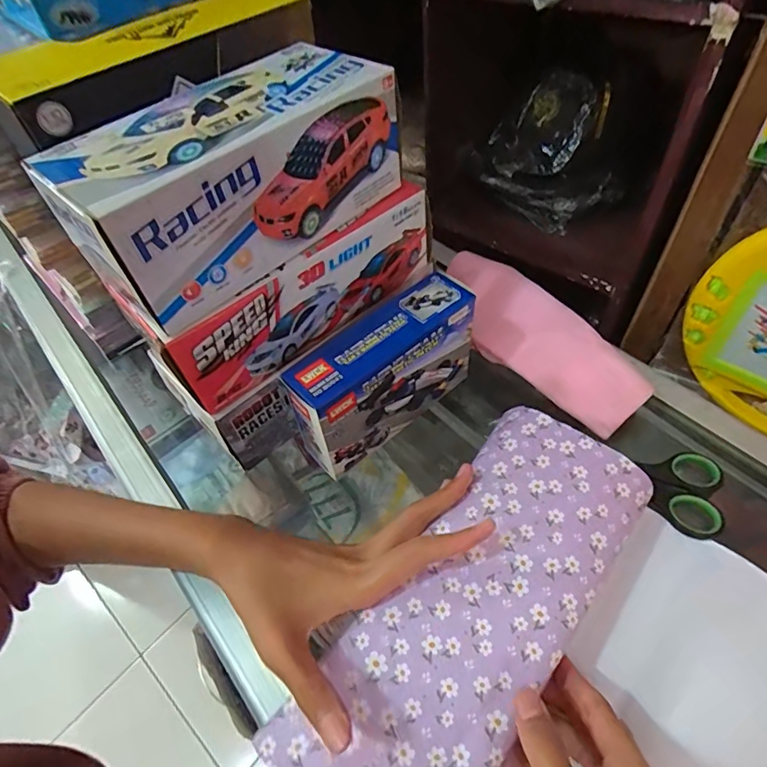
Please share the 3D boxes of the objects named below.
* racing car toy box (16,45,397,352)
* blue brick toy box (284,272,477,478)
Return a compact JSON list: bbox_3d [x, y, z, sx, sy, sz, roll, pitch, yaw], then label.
[{"bbox_3d":[-0.086,-0.125,0.292,0.198,0.073,0.087,-40,59,-23],"label":"racing car toy box"},{"bbox_3d":[0.000,-0.006,0.364,0.152,0.092,0.043,-37,58,-21],"label":"blue brick toy box"}]

